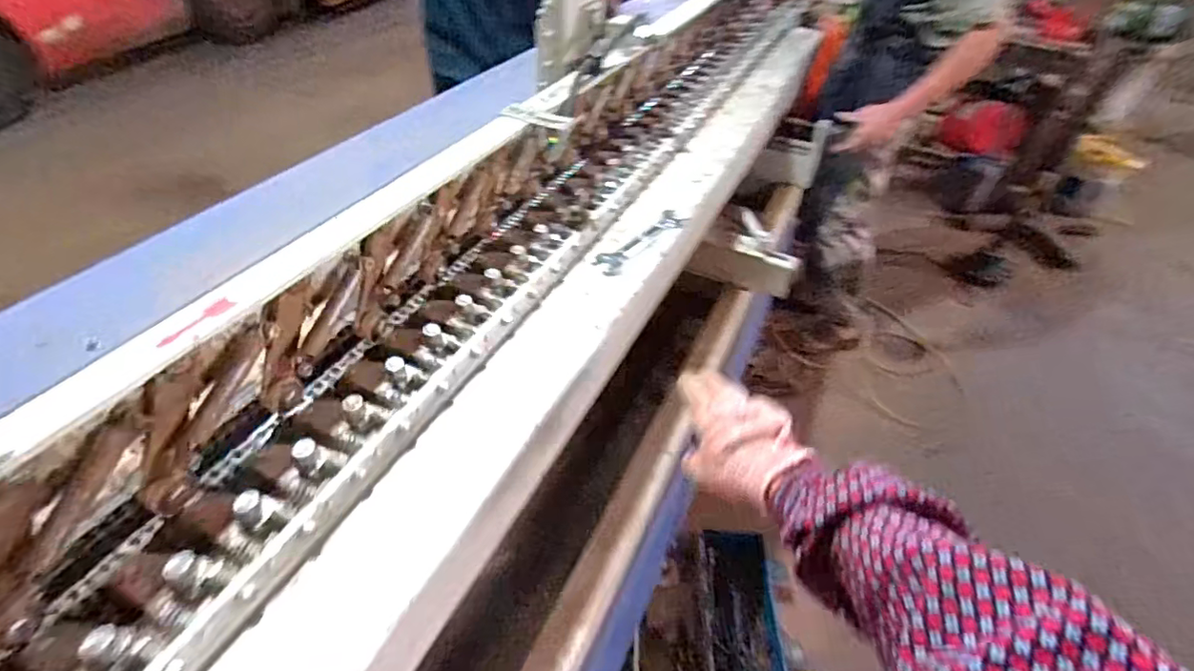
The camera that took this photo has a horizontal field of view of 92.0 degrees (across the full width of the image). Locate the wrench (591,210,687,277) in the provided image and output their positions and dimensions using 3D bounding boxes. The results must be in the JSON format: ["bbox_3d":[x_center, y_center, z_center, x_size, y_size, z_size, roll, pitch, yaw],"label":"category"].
[{"bbox_3d":[0.068,-0.143,0.837,0.042,0.010,0.192,32,50,26],"label":"wrench"}]

